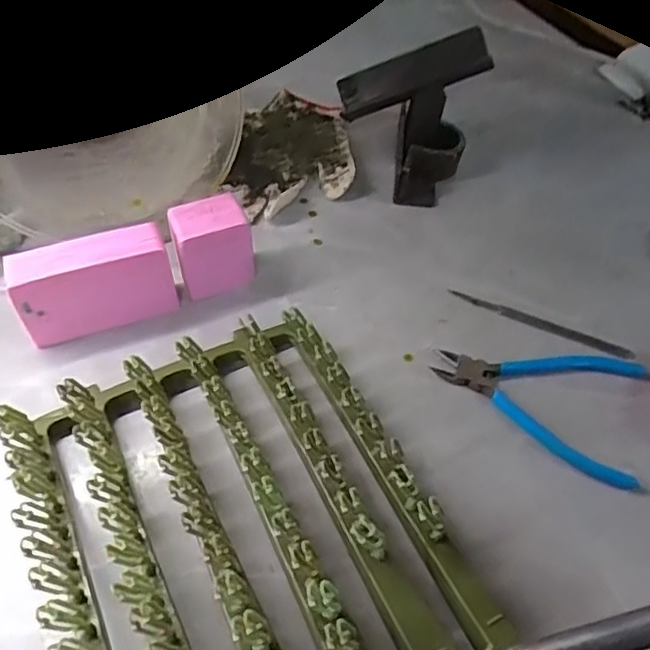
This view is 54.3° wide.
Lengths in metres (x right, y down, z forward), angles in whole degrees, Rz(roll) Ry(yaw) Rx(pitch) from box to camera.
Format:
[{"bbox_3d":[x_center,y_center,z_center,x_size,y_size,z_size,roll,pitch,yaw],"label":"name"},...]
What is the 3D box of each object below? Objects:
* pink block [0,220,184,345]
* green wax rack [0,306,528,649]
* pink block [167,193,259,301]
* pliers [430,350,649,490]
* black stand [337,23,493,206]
[{"bbox_3d":[-0.171,-0.030,0.474,0.108,0.073,0.036,-18,54,-17],"label":"pink block"},{"bbox_3d":[-0.032,0.139,0.337,0.205,0.069,0.312,-22,56,-20],"label":"green wax rack"},{"bbox_3d":[-0.087,-0.061,0.494,0.057,0.069,0.035,-16,54,-16],"label":"pink block"},{"bbox_3d":[0.157,0.049,0.461,0.147,0.020,0.111,17,52,10],"label":"pliers"},{"bbox_3d":[0.077,-0.184,0.577,0.126,0.125,0.083,3,51,-1],"label":"black stand"}]

